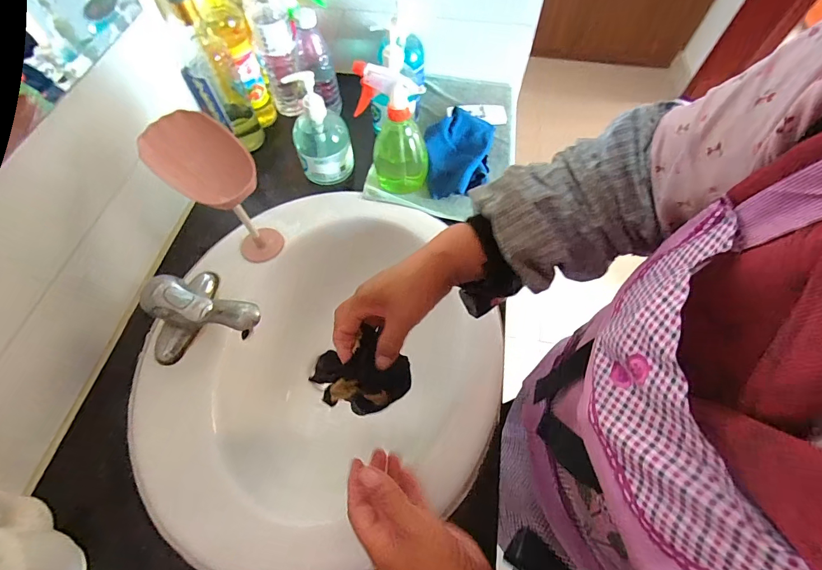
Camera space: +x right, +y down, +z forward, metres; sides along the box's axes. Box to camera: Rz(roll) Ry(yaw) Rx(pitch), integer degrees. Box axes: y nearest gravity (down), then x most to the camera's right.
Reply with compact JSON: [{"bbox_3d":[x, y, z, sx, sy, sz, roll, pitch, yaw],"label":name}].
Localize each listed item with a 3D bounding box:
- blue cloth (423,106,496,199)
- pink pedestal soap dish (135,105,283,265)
[{"bbox_3d":[0.075,-0.212,0.617,0.108,0.052,0.145,8,62,4],"label":"blue cloth"},{"bbox_3d":[-0.234,-0.110,0.482,0.092,0.179,0.107,-39,68,-19],"label":"pink pedestal soap dish"}]

